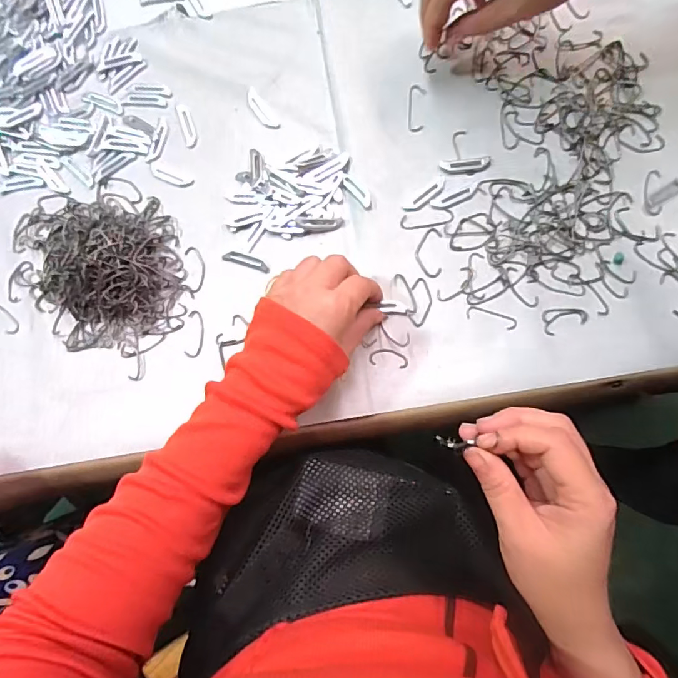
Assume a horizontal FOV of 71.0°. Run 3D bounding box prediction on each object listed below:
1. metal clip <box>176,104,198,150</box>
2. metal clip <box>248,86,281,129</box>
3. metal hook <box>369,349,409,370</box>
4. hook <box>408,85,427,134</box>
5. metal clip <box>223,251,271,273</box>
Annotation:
[{"bbox_3d":[-0.135,-0.190,0.422,0.012,0.004,0.042,-17,82,2],"label":"metal clip"},{"bbox_3d":[-0.068,-0.201,0.414,0.013,0.004,0.045,-33,82,-1],"label":"metal clip"},{"bbox_3d":[0.040,0.015,0.382,0.031,0.004,0.014,7,83,5],"label":"metal hook"},{"bbox_3d":[0.066,-0.197,0.404,0.014,0.004,0.041,6,83,5],"label":"hook"},{"bbox_3d":[-0.077,-0.066,0.400,0.040,0.004,0.010,18,84,6],"label":"metal clip"}]

